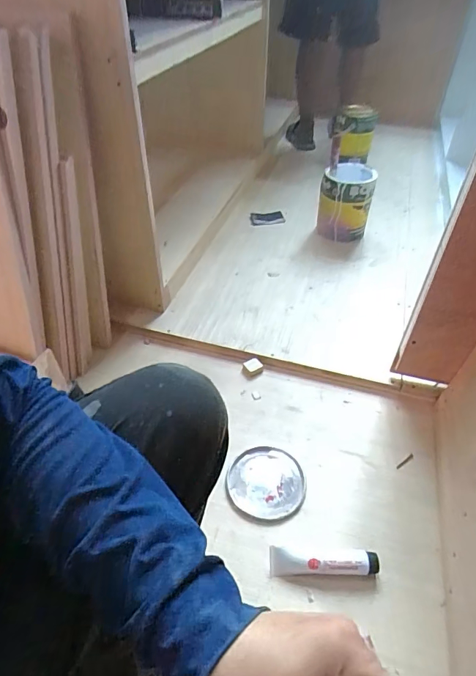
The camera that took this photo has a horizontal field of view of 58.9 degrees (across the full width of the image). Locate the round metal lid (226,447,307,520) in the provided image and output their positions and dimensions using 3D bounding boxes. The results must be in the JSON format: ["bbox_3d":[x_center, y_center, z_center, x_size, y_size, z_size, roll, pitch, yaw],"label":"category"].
[{"bbox_3d":[0.055,0.276,0.814,0.146,0.011,0.134,1,50,-1],"label":"round metal lid"}]

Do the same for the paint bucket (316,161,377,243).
[{"bbox_3d":[0.337,-0.427,1.322,0.152,0.192,0.170,14,45,12],"label":"paint bucket"}]

